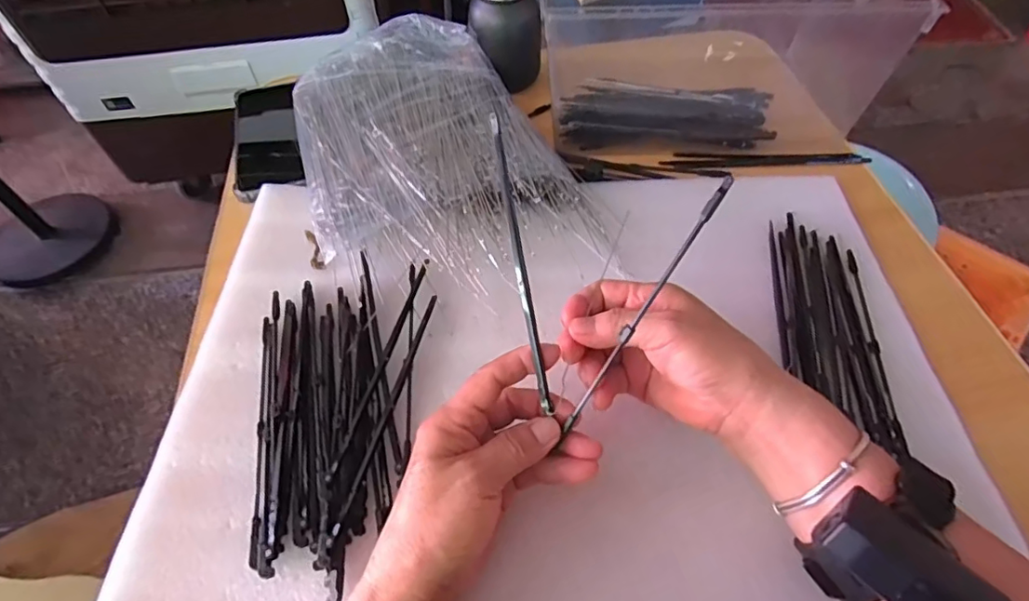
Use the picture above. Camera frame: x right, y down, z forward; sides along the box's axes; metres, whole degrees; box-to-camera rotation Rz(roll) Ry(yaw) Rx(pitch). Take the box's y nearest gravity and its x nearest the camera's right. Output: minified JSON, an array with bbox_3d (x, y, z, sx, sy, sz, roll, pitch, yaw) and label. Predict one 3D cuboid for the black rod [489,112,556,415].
[{"bbox_3d":[0.004,-0.018,0.303,0.006,0.006,0.164,-12,96,-6],"label":"black rod"}]

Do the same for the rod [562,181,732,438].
[{"bbox_3d":[0.064,0.007,0.281,0.005,0.156,0.005,38,24,22],"label":"rod"}]

